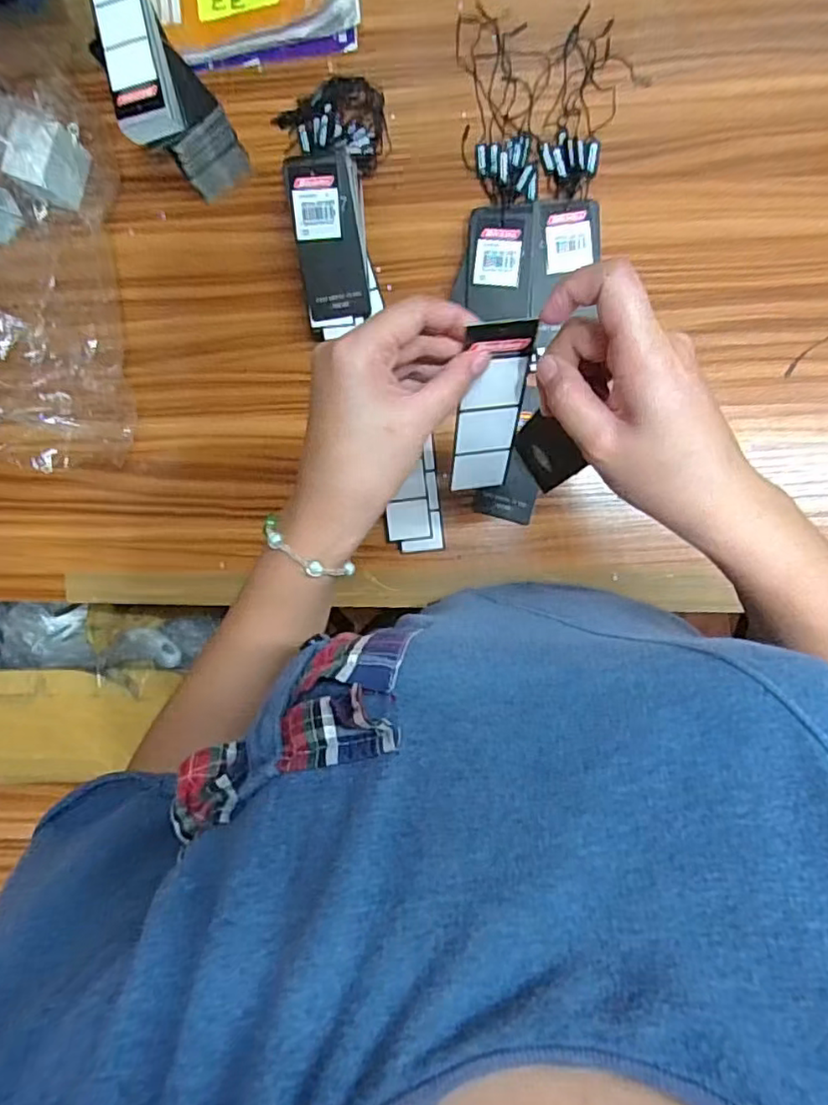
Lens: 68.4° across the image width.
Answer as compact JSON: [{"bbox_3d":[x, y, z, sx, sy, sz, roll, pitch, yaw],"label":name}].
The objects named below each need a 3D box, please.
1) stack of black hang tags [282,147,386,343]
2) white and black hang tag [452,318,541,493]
[{"bbox_3d":[-0.063,-0.241,0.481,0.056,0.071,0.111,-7,89,6],"label":"stack of black hang tags"},{"bbox_3d":[0.043,-0.077,0.345,0.035,0.114,0.005,-8,54,-8],"label":"white and black hang tag"}]

